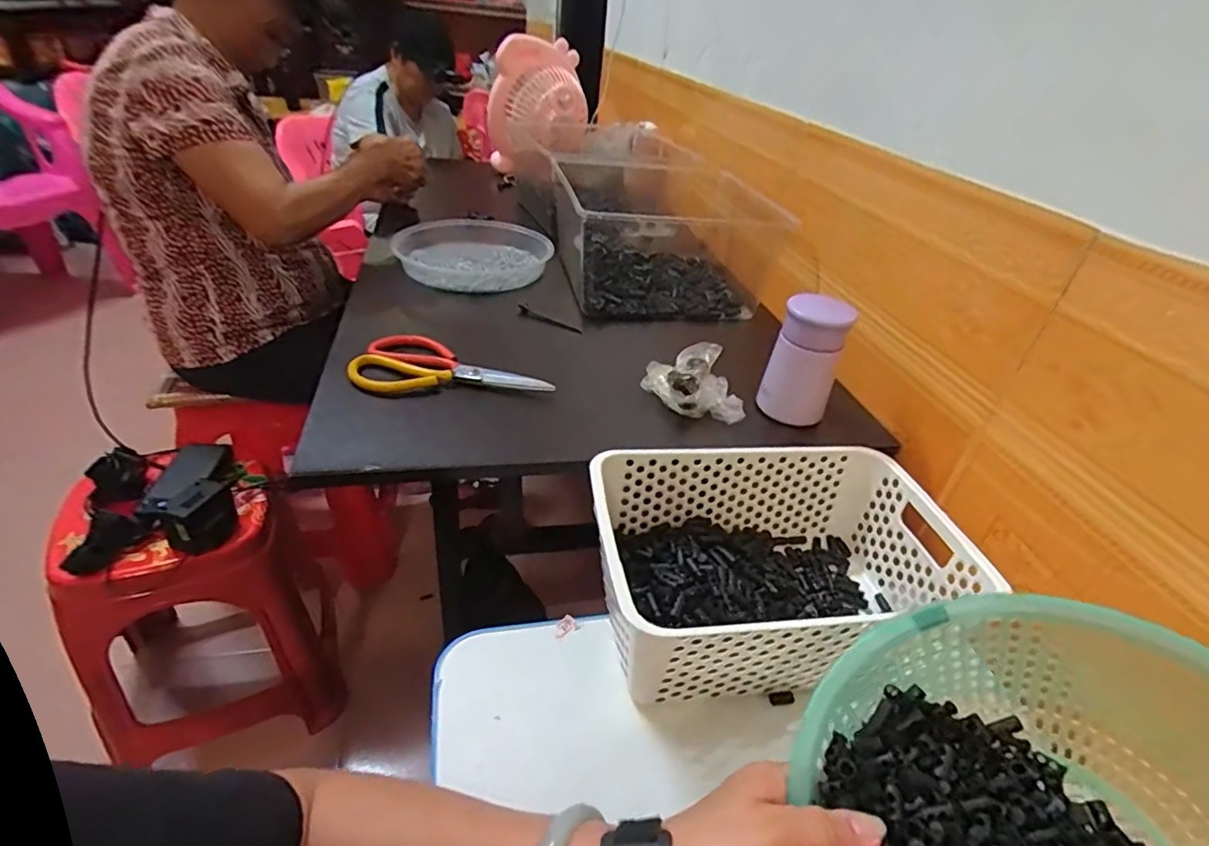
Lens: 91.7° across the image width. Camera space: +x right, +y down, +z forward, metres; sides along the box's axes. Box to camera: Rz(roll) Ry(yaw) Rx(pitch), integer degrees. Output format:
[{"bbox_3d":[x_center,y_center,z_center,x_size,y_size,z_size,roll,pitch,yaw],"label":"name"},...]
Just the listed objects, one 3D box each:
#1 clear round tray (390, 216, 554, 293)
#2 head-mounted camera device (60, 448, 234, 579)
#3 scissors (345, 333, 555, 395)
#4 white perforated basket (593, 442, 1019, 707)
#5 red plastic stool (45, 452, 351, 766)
[{"bbox_3d":[-0.200,-0.254,0.878,0.206,0.040,0.218,4,35,-3],"label":"clear round tray"},{"bbox_3d":[-0.650,0.099,0.854,0.189,0.082,0.237,-13,39,-25],"label":"head-mounted camera device"},{"bbox_3d":[-0.161,-0.064,0.642,0.209,0.021,0.106,6,35,-1],"label":"scissors"},{"bbox_3d":[0.148,0.126,0.523,0.303,0.108,0.198,0,35,-10],"label":"white perforated basket"},{"bbox_3d":[-0.638,0.302,0.953,0.291,0.400,0.330,-16,41,-29],"label":"red plastic stool"}]

